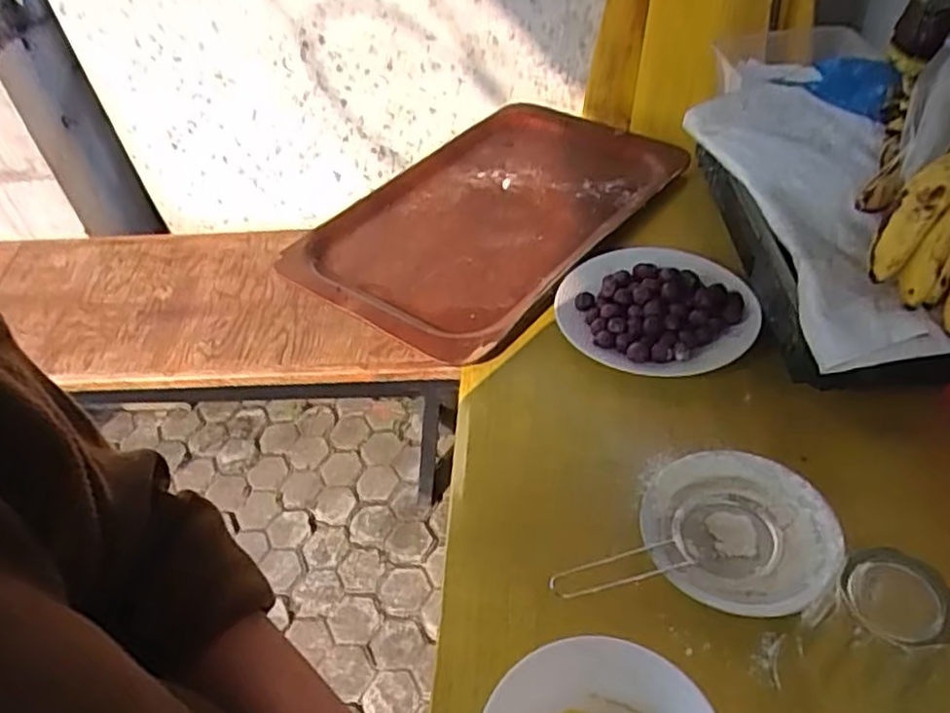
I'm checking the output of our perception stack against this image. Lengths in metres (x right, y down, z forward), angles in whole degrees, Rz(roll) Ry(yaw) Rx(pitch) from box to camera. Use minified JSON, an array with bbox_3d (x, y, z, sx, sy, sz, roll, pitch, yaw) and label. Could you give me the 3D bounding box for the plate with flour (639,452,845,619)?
[{"bbox_3d":[0.200,0.137,0.547,0.138,0.038,0.126,-3,44,3],"label":"plate with flour"}]

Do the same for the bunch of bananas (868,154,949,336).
[{"bbox_3d":[0.372,-0.103,0.583,0.109,0.130,0.060,26,10,-14],"label":"bunch of bananas"}]

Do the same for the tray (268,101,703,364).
[{"bbox_3d":[0.021,-0.192,0.908,0.324,0.036,0.491,26,52,29],"label":"tray"}]

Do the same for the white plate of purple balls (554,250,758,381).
[{"bbox_3d":[0.183,-0.053,0.736,0.195,0.041,0.175,23,51,26],"label":"white plate of purple balls"}]

